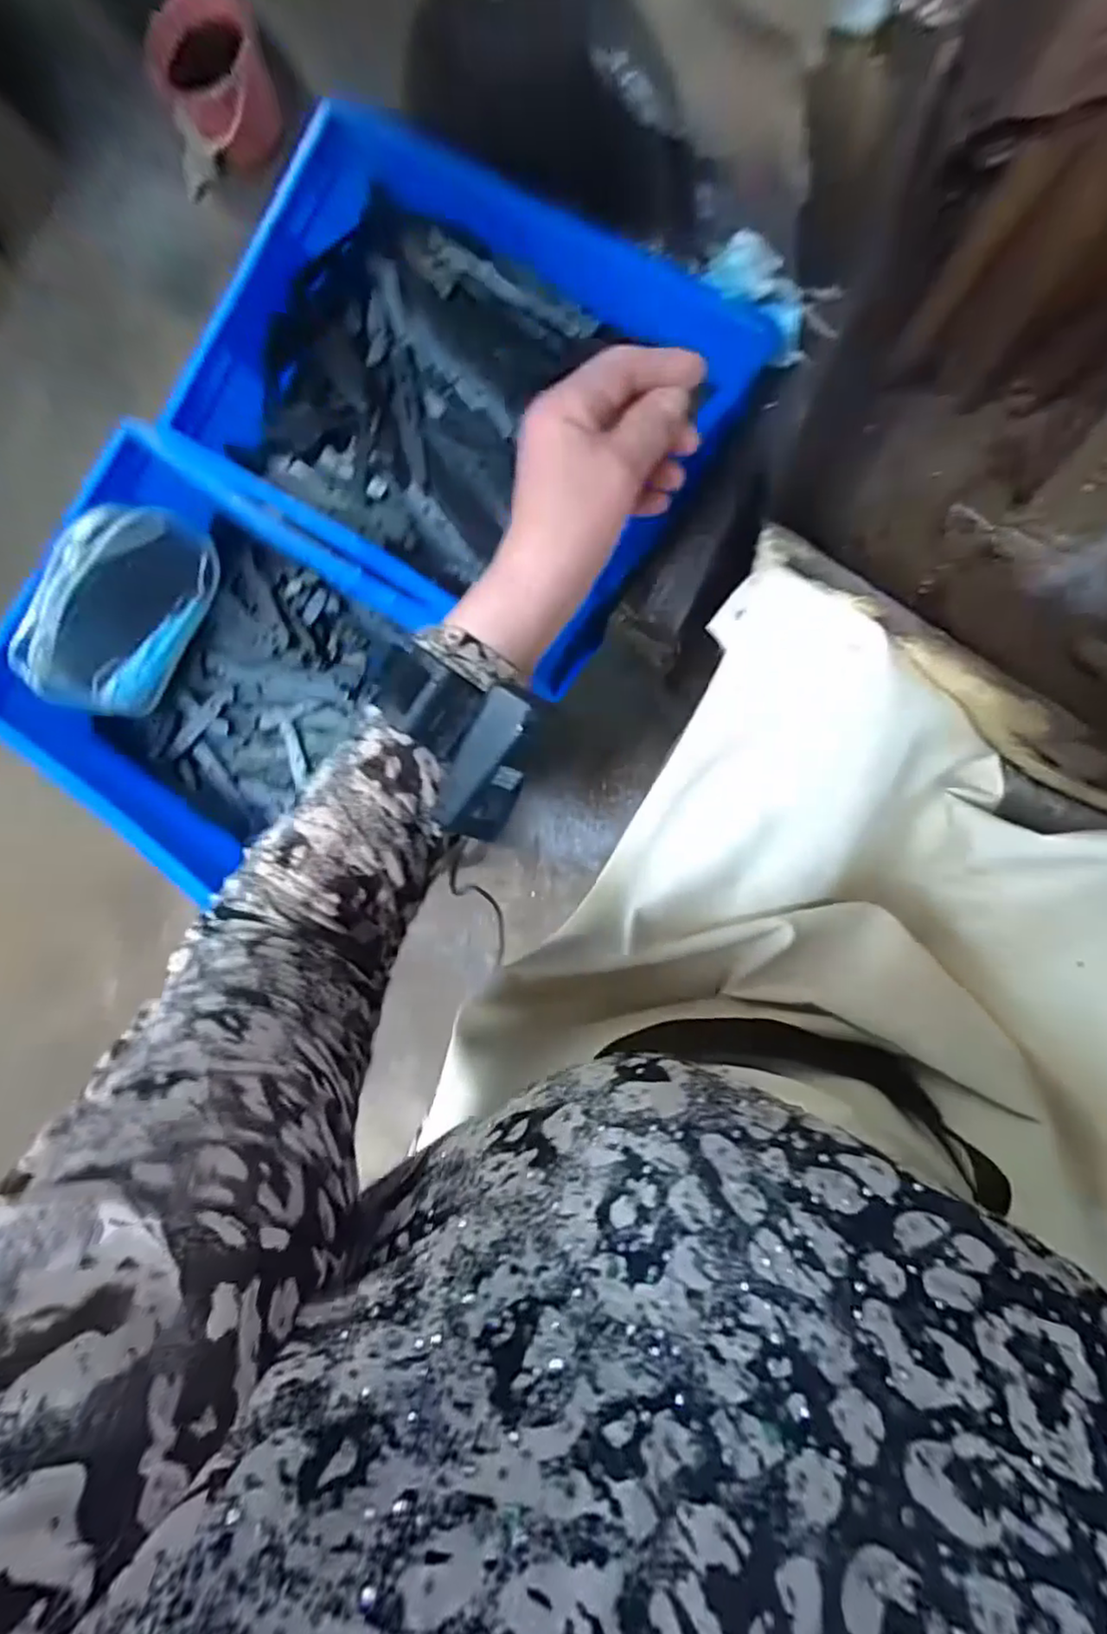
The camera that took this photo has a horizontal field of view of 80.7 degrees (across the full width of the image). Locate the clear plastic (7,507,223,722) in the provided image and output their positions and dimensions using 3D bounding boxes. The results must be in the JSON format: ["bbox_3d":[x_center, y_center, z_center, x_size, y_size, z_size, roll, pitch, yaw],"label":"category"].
[{"bbox_3d":[-0.408,-0.196,0.613,0.086,0.099,0.203,25,92,9],"label":"clear plastic"}]

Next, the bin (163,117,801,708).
[{"bbox_3d":[-0.088,-0.342,0.555,0.412,0.108,0.333,32,93,9],"label":"bin"}]

